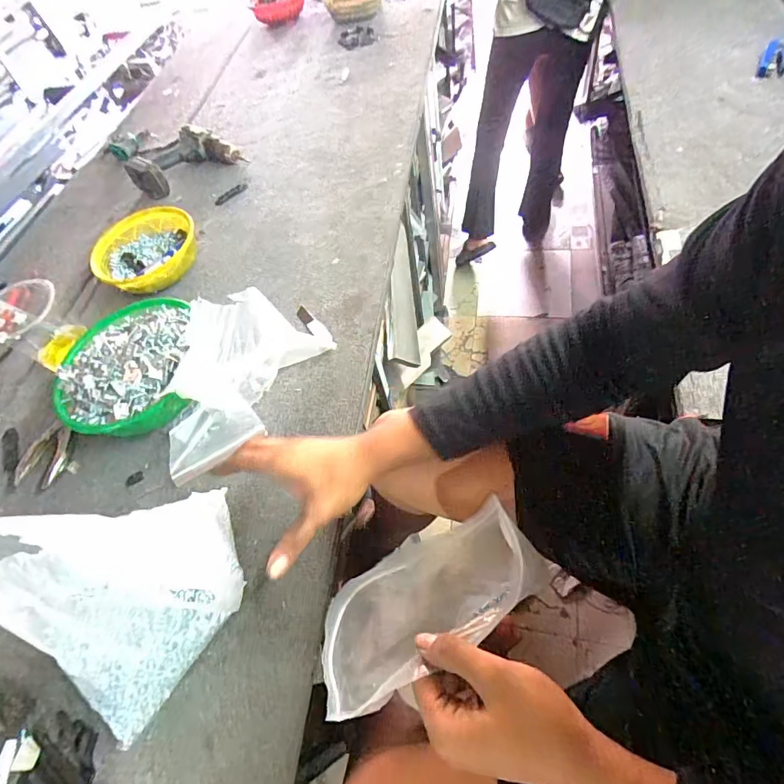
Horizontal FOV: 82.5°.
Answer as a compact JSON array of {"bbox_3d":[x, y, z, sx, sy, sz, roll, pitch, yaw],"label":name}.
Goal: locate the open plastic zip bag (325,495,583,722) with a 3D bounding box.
[{"bbox_3d":[0.026,0.204,0.419,0.188,0.179,0.088,-26,60,-11],"label":"open plastic zip bag"}]

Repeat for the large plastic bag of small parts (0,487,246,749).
[{"bbox_3d":[-0.269,0.202,0.451,0.199,0.194,0.192,-32,58,-8],"label":"large plastic bag of small parts"}]

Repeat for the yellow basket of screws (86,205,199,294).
[{"bbox_3d":[-0.449,-0.257,0.827,0.186,0.058,0.177,-23,57,-3],"label":"yellow basket of screws"}]

